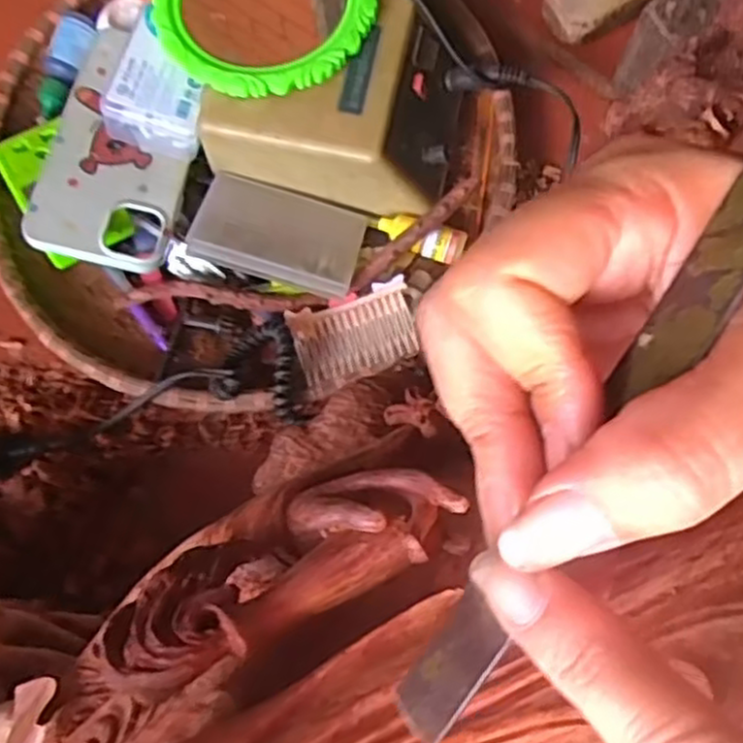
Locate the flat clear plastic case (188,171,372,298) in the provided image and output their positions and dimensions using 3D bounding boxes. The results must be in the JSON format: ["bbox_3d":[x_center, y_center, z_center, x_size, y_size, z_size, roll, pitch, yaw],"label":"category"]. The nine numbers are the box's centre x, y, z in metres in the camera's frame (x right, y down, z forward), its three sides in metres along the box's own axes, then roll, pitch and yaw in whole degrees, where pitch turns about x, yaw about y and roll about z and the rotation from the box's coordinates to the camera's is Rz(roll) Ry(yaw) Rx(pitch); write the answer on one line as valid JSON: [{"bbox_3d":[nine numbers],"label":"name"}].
[{"bbox_3d":[-0.056,-0.084,0.463,0.099,0.010,0.067,16,57,-9],"label":"flat clear plastic case"}]

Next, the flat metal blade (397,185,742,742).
[{"bbox_3d":[0.058,-0.014,0.135,0.004,0.014,0.197,24,102,-35],"label":"flat metal blade"}]

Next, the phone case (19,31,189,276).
[{"bbox_3d":[-0.151,-0.138,0.461,0.079,0.009,0.155,11,70,-11],"label":"phone case"}]

